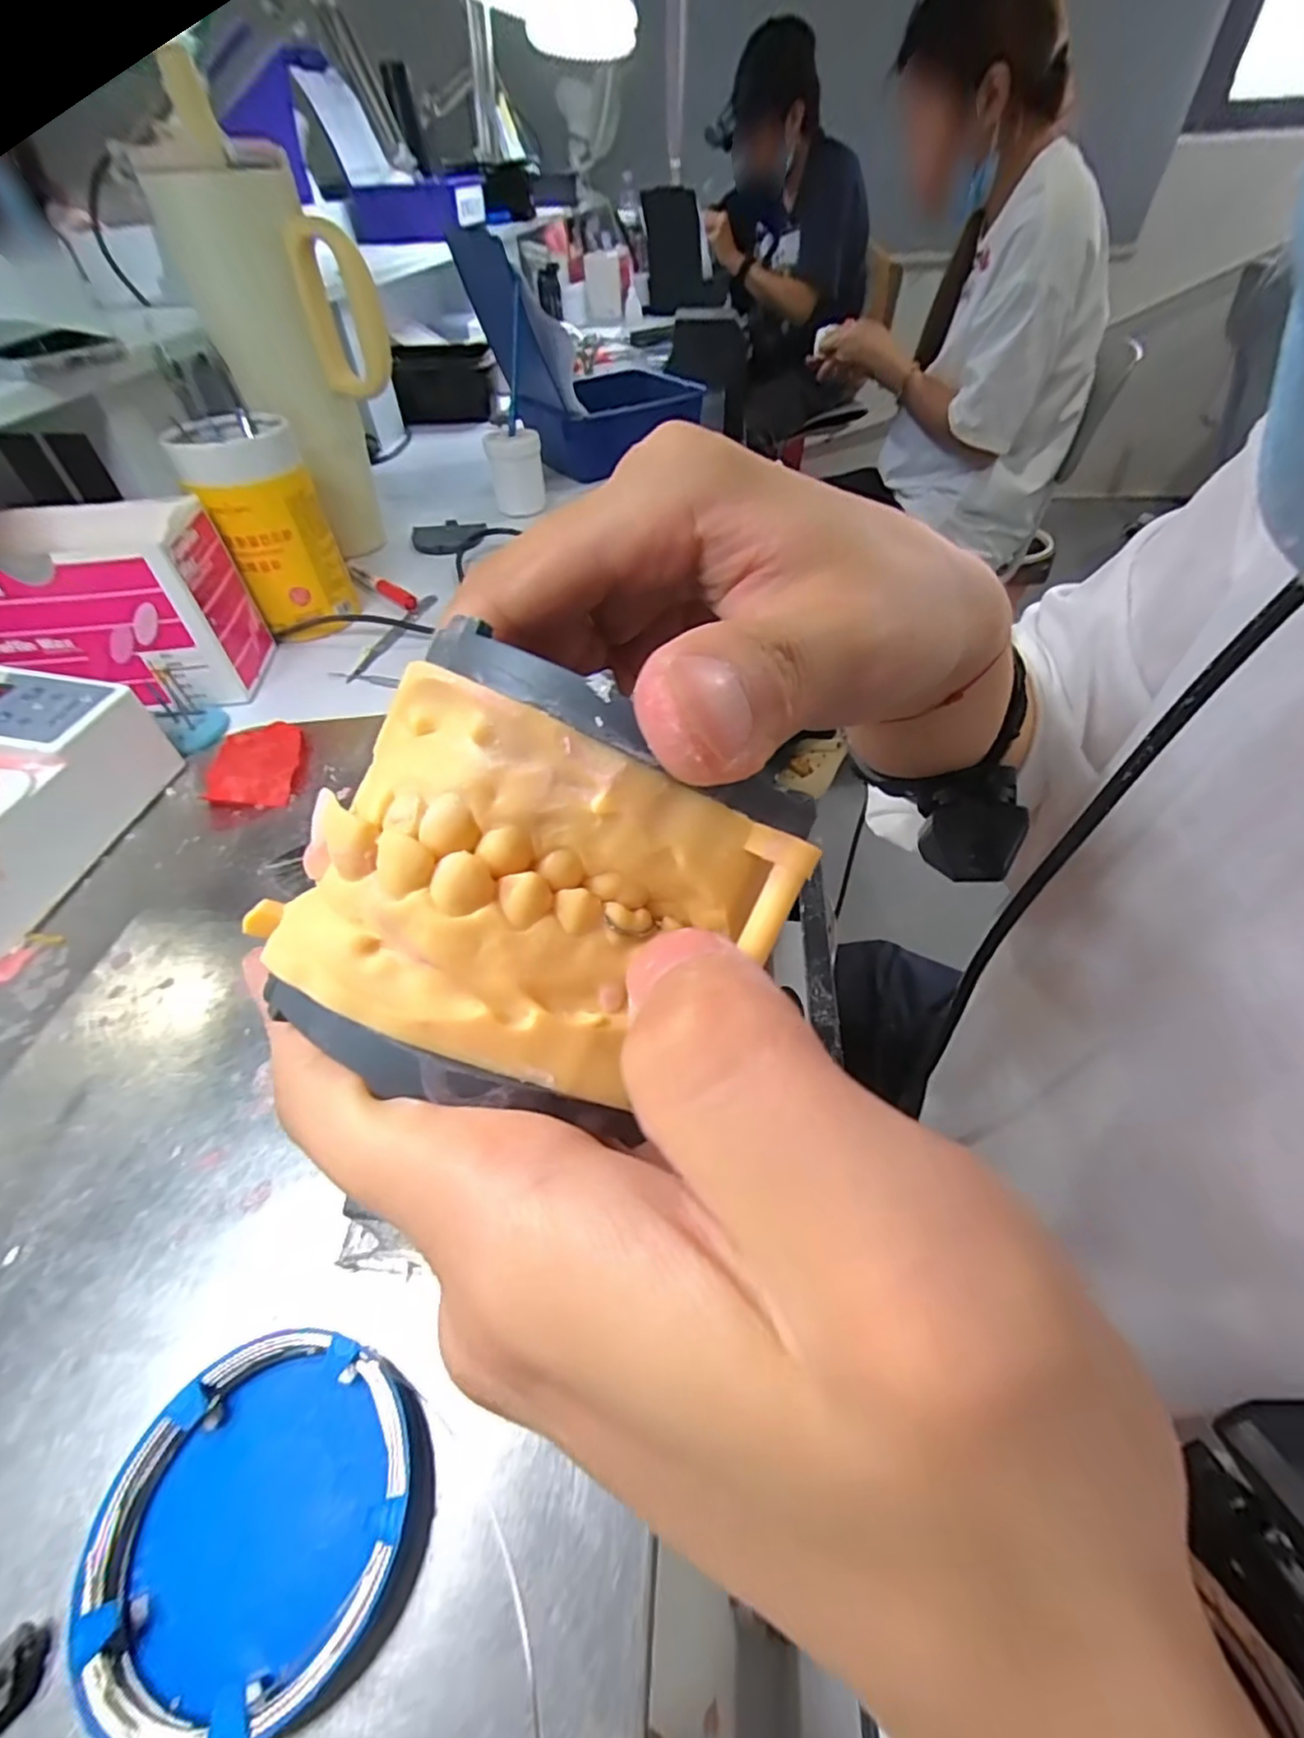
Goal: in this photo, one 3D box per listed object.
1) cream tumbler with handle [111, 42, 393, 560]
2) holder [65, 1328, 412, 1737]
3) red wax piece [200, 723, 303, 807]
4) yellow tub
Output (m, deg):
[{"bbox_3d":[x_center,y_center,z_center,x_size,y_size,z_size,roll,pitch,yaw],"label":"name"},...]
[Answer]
[{"bbox_3d":[-0.268,-0.394,0.500,0.121,0.283,0.091,-16,49,-11],"label":"cream tumbler with handle"},{"bbox_3d":[-0.106,0.173,0.168,0.076,0.015,0.073,-1,48,2],"label":"holder"},{"bbox_3d":[-0.245,-0.068,0.392,0.053,0.010,0.086,-13,49,-8],"label":"red wax piece"},{"bbox_3d":[-0.283,-0.251,0.475,0.077,0.134,0.084,-24,51,-17],"label":"yellow tub"}]

